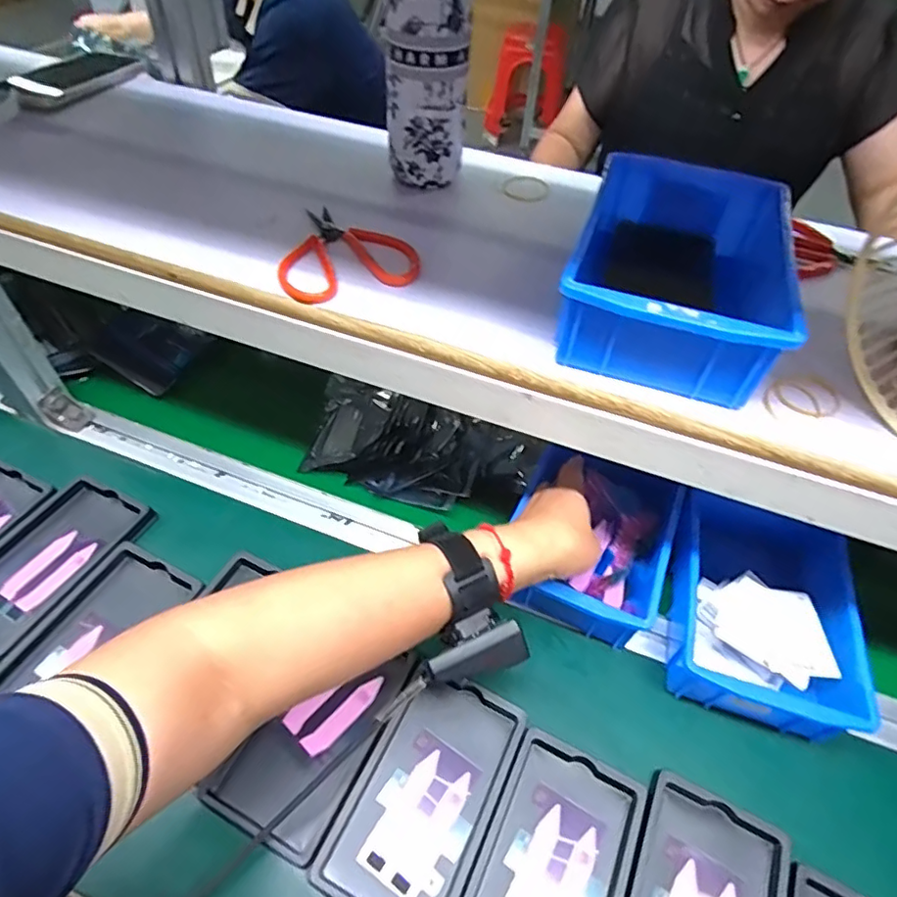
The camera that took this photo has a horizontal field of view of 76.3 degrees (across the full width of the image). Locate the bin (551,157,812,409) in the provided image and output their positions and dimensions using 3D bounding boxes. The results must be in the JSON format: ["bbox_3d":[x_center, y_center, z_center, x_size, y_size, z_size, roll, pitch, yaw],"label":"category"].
[{"bbox_3d":[0.154,-0.121,0.394,0.128,0.066,0.198,16,50,9],"label":"bin"}]

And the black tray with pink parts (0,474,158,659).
[{"bbox_3d":[-0.355,0.098,0.507,0.094,0.026,0.158,27,52,18],"label":"black tray with pink parts"}]

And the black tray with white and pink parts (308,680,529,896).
[{"bbox_3d":[-0.016,0.245,0.406,0.094,0.015,0.157,23,51,15],"label":"black tray with white and pink parts"}]

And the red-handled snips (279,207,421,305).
[{"bbox_3d":[-0.085,-0.157,0.441,0.103,0.019,0.115,-17,53,-18],"label":"red-handled snips"}]

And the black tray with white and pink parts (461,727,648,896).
[{"bbox_3d":[0.066,0.283,0.378,0.092,0.012,0.158,24,51,15],"label":"black tray with white and pink parts"}]

